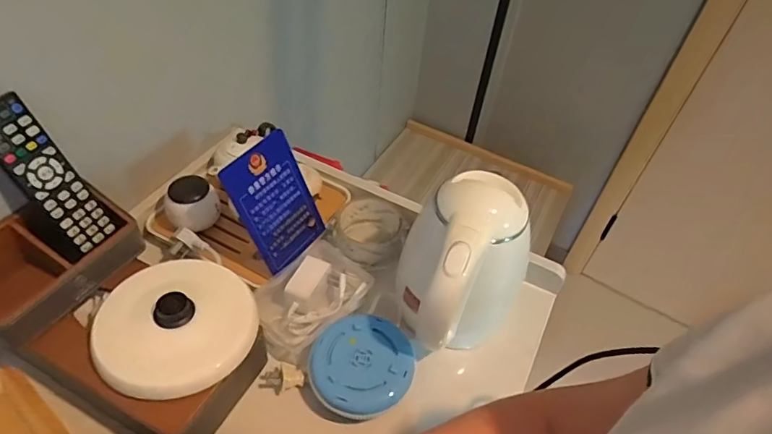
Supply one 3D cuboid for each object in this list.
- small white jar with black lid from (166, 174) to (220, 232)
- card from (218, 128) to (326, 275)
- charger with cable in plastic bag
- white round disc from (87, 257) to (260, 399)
[{"bbox_3d":[-0.239,-0.011,0.627,0.061,0.052,0.067,3,47,-3],"label":"small white jar with black lid"},{"bbox_3d":[-0.126,-0.019,0.585,0.009,0.142,0.096,9,40,39],"label":"card"},{"bbox_3d":[-0.093,0.093,0.588,0.101,0.039,0.135,33,52,23],"label":"charger with cable in plastic bag"},{"bbox_3d":[-0.200,0.098,0.489,0.138,0.033,0.141,3,47,-3],"label":"white round disc"}]

